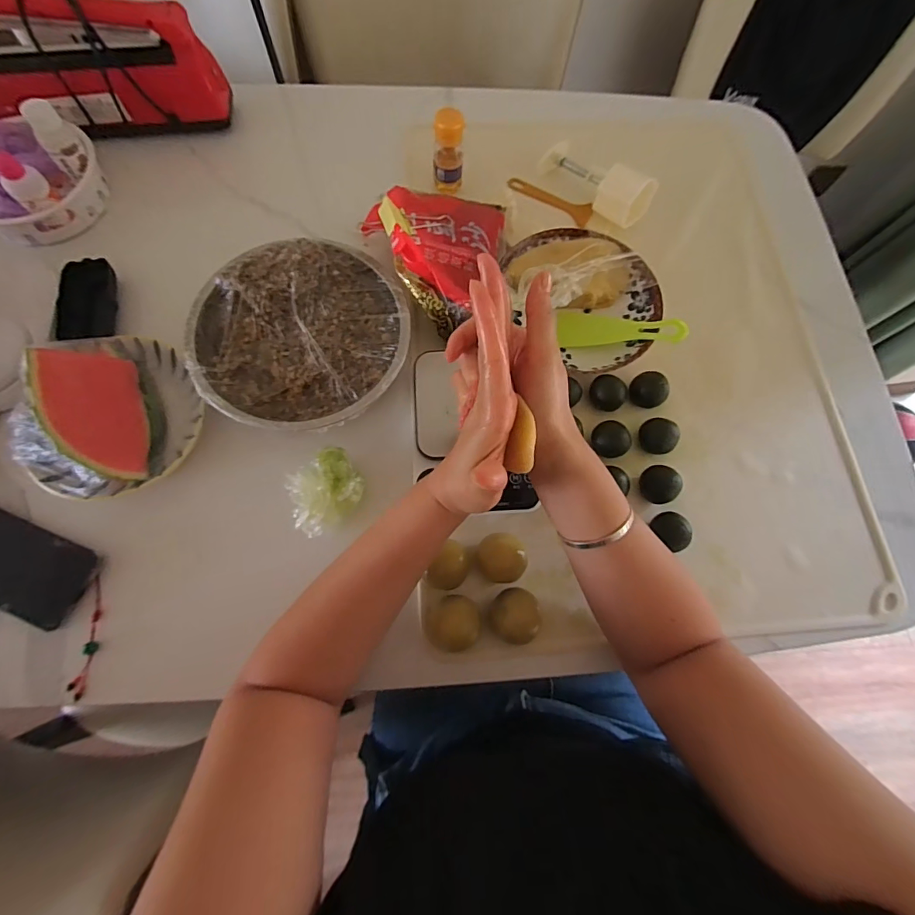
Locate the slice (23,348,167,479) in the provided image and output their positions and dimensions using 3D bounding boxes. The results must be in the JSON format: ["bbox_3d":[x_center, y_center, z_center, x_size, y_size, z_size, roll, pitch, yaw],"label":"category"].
[{"bbox_3d":[-0.352,-0.040,0.425,0.093,0.061,0.129,-13,74,-6],"label":"slice"}]

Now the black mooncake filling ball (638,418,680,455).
[{"bbox_3d":[0.221,-0.023,0.481,0.039,0.027,0.039,1,73,-2],"label":"black mooncake filling ball"}]

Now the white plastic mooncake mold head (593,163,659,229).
[{"bbox_3d":[0.214,-0.335,0.550,0.059,0.056,0.055,-41,79,-13],"label":"white plastic mooncake mold head"}]

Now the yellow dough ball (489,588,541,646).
[{"bbox_3d":[0.054,0.150,0.412,0.044,0.032,0.049,-12,74,-6],"label":"yellow dough ball"}]

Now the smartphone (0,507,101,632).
[{"bbox_3d":[-0.441,0.100,0.422,0.164,0.013,0.081,25,82,0],"label":"smartphone"}]

